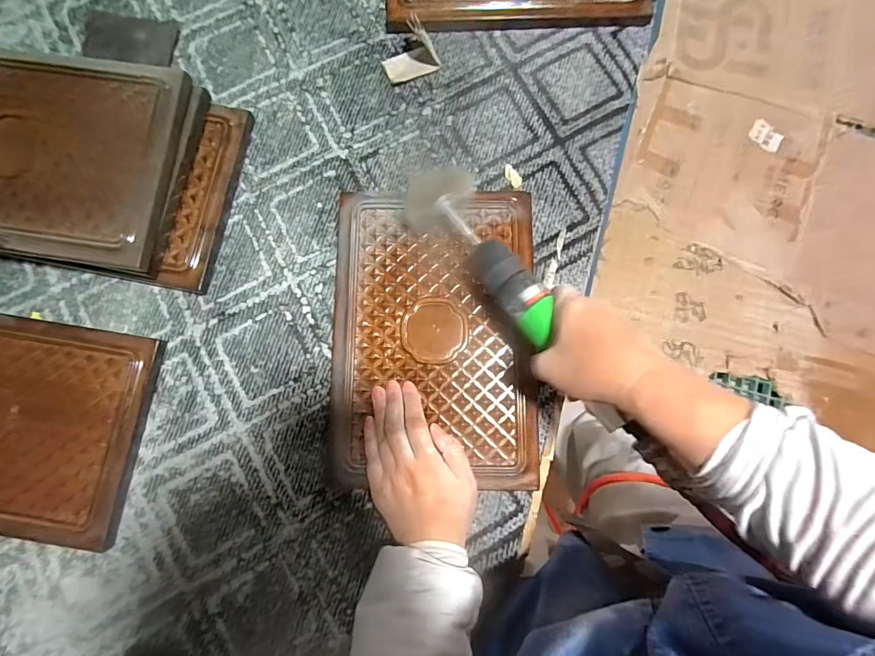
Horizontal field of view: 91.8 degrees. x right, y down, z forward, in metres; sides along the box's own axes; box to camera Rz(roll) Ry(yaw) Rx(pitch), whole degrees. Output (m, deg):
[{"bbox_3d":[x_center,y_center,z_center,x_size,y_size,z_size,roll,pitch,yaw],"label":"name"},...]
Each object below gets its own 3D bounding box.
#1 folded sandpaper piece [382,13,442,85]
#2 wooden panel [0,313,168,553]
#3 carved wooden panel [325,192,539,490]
[{"bbox_3d":[-0.030,-0.311,0.476,0.063,0.047,0.043,-36,84,-5],"label":"folded sandpaper piece"},{"bbox_3d":[-0.456,0.092,0.428,0.312,0.020,0.210,9,82,1],"label":"wooden panel"},{"bbox_3d":[-0.005,0.004,0.442,0.209,0.019,0.305,1,82,0],"label":"carved wooden panel"}]

